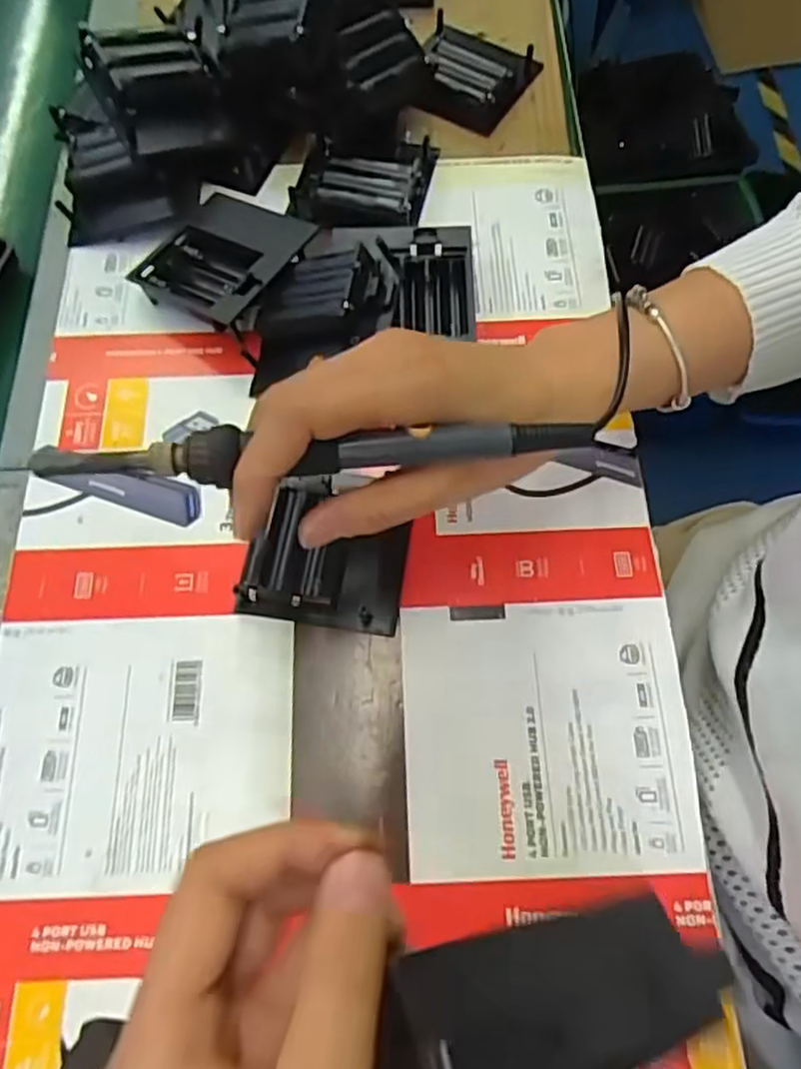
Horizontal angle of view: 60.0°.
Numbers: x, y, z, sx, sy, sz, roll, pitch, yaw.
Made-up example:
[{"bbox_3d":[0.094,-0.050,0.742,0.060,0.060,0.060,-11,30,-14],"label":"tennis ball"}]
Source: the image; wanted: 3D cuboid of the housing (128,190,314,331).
[{"bbox_3d":[-0.100,-0.153,0.387,0.080,0.018,0.081,24,73,24],"label":"housing"}]

